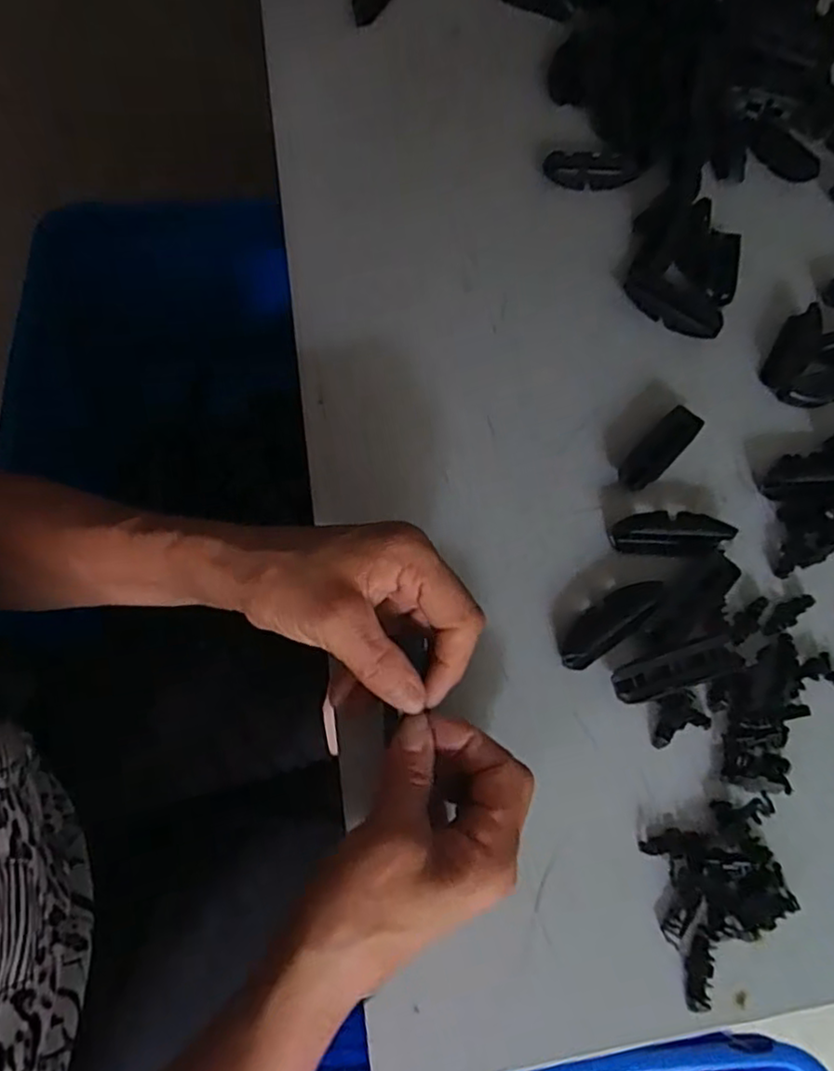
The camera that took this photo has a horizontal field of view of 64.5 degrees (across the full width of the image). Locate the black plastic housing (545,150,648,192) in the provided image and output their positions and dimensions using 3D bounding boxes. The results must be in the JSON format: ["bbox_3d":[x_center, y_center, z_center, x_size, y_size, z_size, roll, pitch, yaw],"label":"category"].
[{"bbox_3d":[0.136,-0.280,0.507,0.075,0.011,0.030,2,68,0],"label":"black plastic housing"}]

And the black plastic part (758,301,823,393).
[{"bbox_3d":[0.258,-0.128,0.450,0.025,0.018,0.064,28,70,10],"label":"black plastic part"}]

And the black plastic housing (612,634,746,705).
[{"bbox_3d":[0.143,0.073,0.360,0.077,0.020,0.020,-15,69,-7],"label":"black plastic housing"}]

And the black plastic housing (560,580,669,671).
[{"bbox_3d":[0.110,0.047,0.368,0.069,0.022,0.023,-32,72,-13],"label":"black plastic housing"}]

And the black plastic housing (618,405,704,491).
[{"bbox_3d":[0.150,-0.052,0.413,0.022,0.016,0.068,42,73,14],"label":"black plastic housing"}]

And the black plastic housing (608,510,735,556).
[{"bbox_3d":[0.150,0.000,0.393,0.068,0.016,0.025,0,68,-1],"label":"black plastic housing"}]

